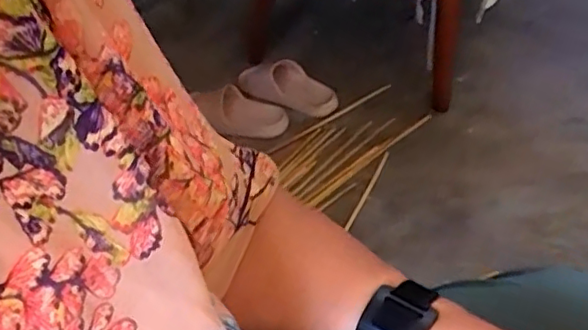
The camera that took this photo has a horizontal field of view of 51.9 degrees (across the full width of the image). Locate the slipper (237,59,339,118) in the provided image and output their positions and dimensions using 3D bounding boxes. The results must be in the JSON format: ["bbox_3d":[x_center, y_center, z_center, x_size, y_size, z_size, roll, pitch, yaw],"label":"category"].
[{"bbox_3d":[-0.007,-0.167,1.351,0.221,0.079,0.098,12,51,23],"label":"slipper"}]

